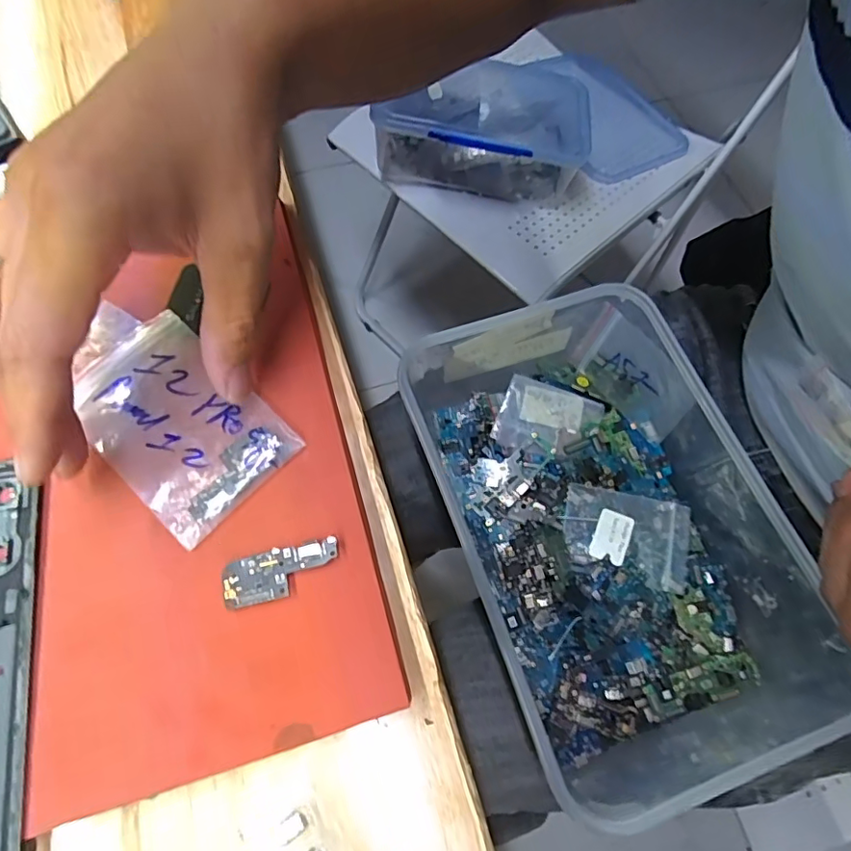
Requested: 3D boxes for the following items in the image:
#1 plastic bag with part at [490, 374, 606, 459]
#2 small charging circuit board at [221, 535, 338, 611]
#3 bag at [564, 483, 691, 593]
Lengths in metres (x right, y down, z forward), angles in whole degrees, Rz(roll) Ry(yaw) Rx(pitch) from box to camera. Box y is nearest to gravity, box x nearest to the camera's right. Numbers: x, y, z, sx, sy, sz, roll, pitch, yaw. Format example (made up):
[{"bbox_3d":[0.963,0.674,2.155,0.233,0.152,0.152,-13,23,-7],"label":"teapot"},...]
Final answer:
[{"bbox_3d":[0.080,-0.004,0.350,0.062,0.010,0.048,22,67,7],"label":"plastic bag with part"},{"bbox_3d":[-0.054,0.054,0.202,0.043,0.004,0.018,-17,68,-10],"label":"small charging circuit board"},{"bbox_3d":[0.123,0.066,0.328,0.075,0.009,0.051,11,66,2],"label":"bag"}]

